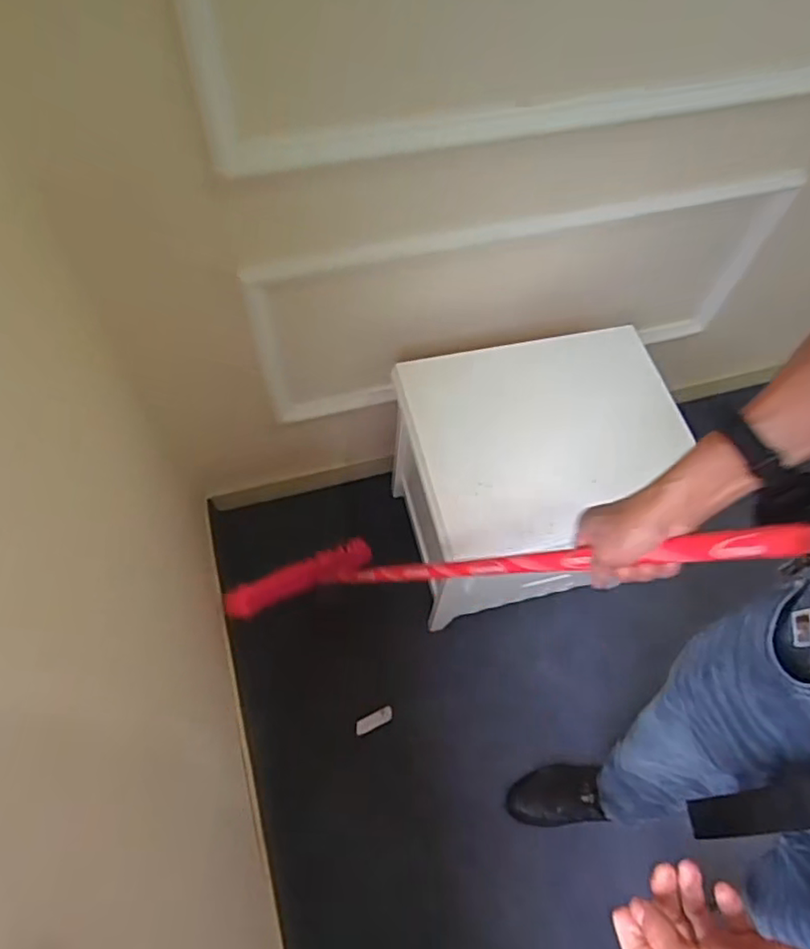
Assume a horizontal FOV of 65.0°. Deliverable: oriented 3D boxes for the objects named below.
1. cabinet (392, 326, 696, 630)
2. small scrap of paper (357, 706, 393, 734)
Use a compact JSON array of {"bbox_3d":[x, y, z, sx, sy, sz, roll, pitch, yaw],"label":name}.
[{"bbox_3d":[0.218,0.043,1.237,0.502,0.480,0.388,-10,63,-9],"label":"cabinet"},{"bbox_3d":[-0.063,0.506,1.311,0.083,0.005,0.029,-21,68,-17],"label":"small scrap of paper"}]

